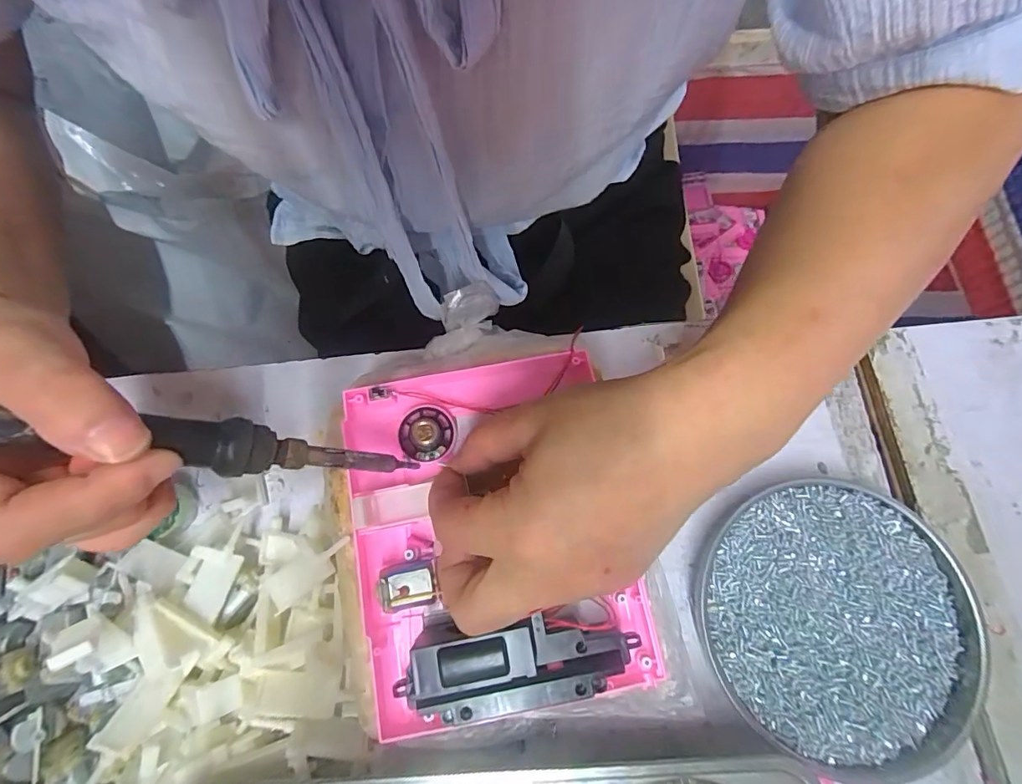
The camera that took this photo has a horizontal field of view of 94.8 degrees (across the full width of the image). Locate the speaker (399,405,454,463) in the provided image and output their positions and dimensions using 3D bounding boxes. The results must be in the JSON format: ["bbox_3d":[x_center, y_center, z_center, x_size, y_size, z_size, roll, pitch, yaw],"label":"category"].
[{"bbox_3d":[-0.045,0.020,0.245,0.028,0.011,0.031,-10,74,-3],"label":"speaker"}]

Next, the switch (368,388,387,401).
[{"bbox_3d":[-0.068,0.001,0.241,0.009,0.004,0.006,-9,74,-3],"label":"switch"}]

